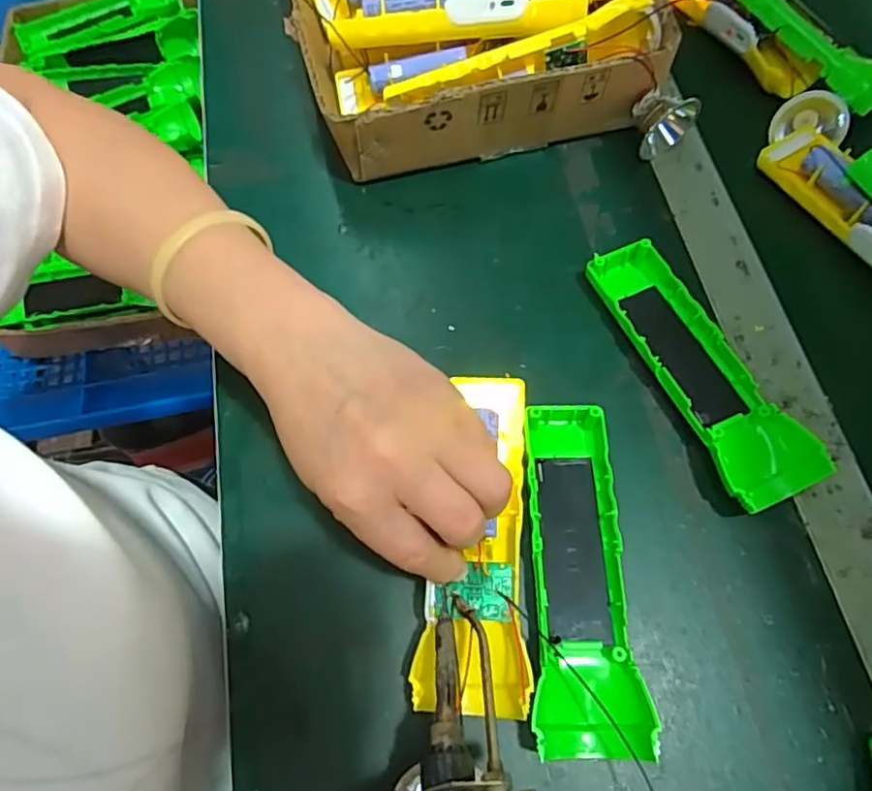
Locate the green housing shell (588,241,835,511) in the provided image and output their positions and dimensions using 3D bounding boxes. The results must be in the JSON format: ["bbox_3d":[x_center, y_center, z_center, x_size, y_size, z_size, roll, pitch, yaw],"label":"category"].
[{"bbox_3d":[0.142,-0.017,0.331,0.048,0.025,0.162,-22,68,-6],"label":"green housing shell"}]

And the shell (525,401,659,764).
[{"bbox_3d":[0.070,0.083,0.291,0.047,0.025,0.164,0,67,3],"label":"shell"}]

